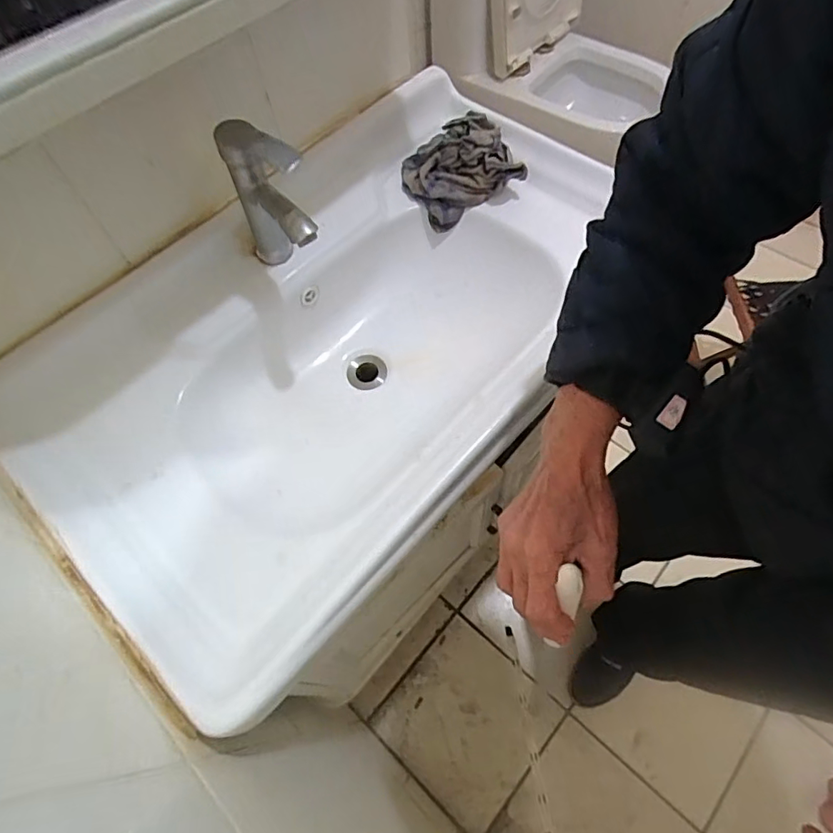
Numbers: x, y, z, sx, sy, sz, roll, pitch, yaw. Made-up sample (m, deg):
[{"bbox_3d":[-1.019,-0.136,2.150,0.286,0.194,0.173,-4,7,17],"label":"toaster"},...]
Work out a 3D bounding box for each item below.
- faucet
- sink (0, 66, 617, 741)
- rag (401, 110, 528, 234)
[{"bbox_3d":[-0.154,-0.229,0.606,0.127,0.194,0.051,38,71,21],"label":"faucet"},{"bbox_3d":[-0.063,-0.088,0.700,0.455,0.230,0.783,36,70,20],"label":"sink"},{"bbox_3d":[0.061,-0.359,0.759,0.159,0.096,0.108,-18,62,-6],"label":"rag"}]

